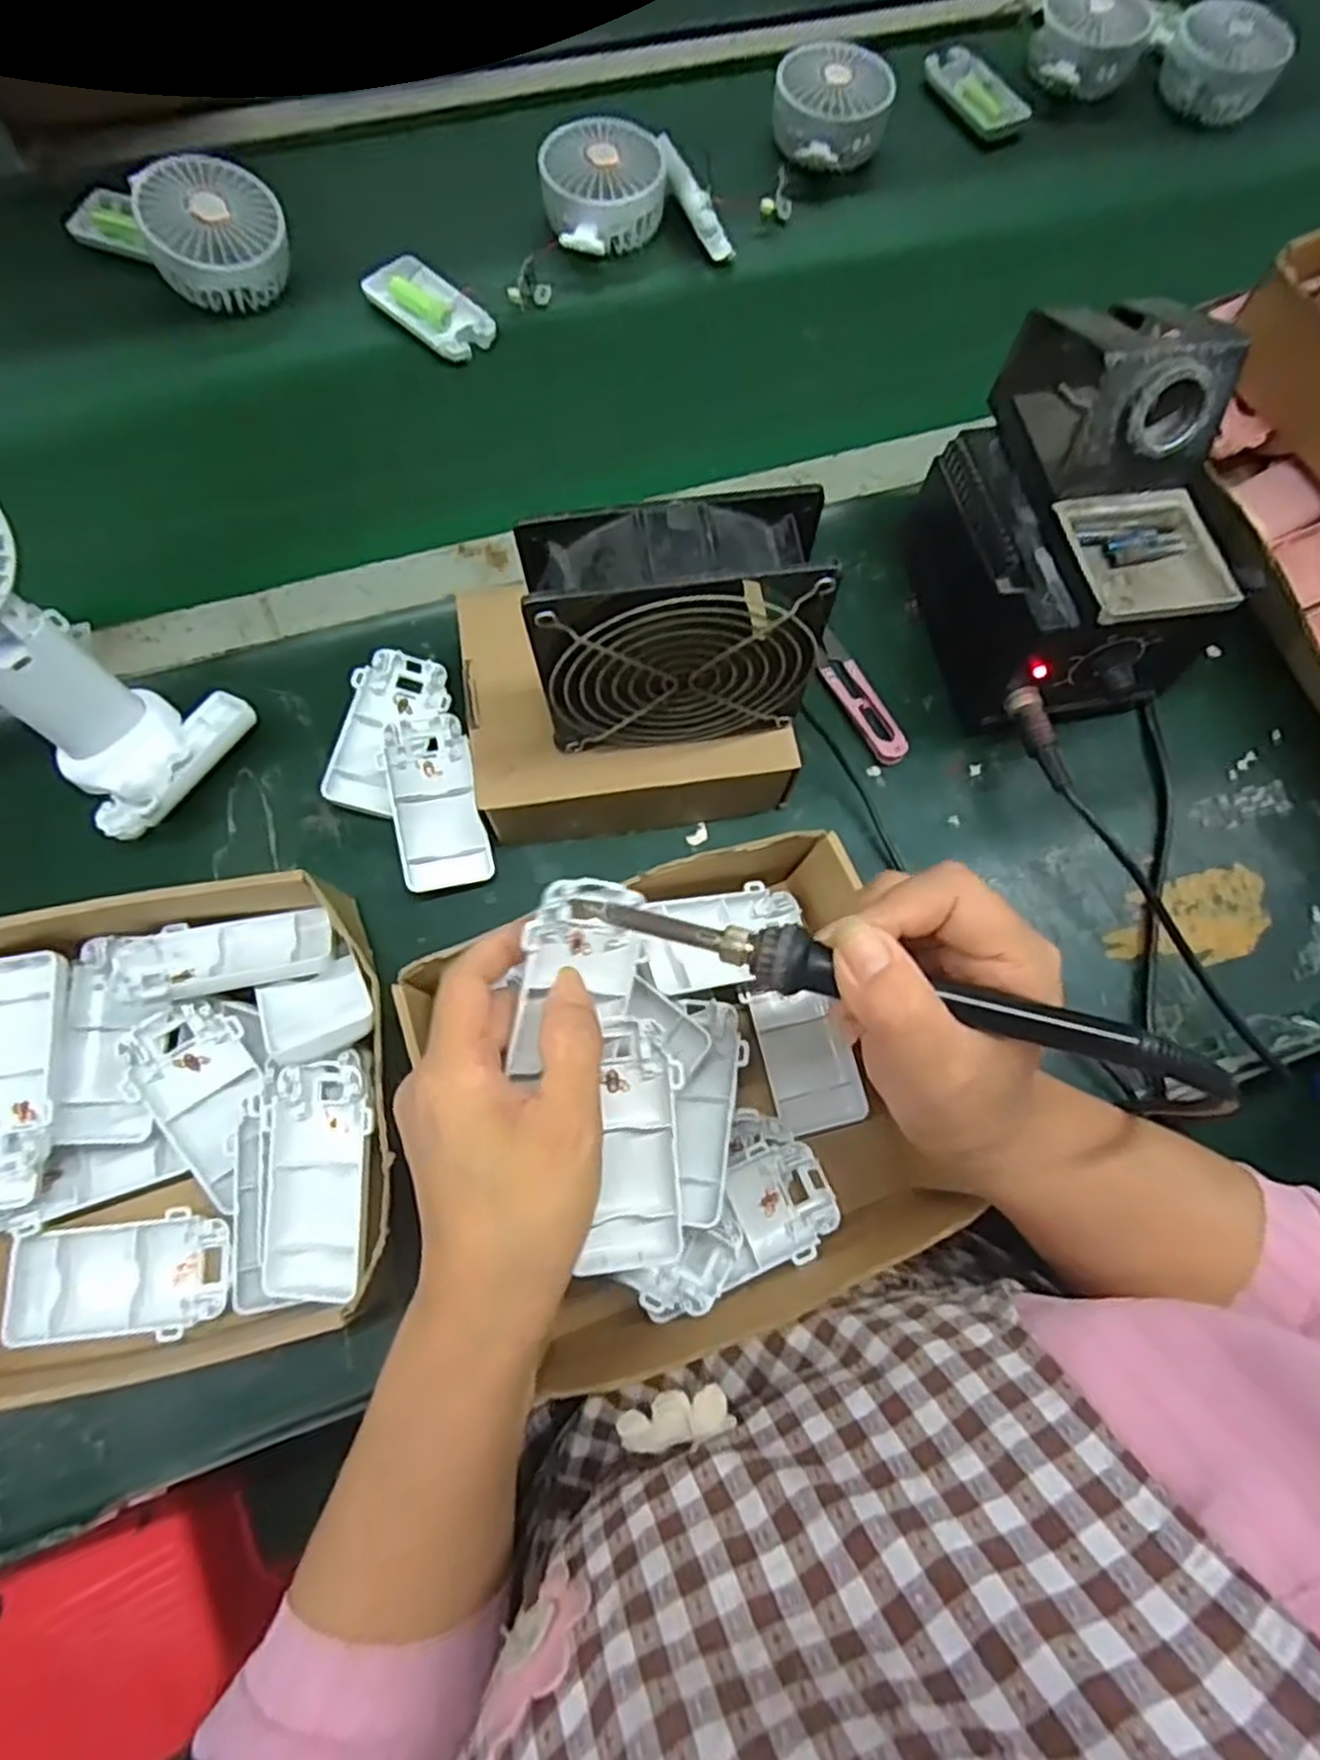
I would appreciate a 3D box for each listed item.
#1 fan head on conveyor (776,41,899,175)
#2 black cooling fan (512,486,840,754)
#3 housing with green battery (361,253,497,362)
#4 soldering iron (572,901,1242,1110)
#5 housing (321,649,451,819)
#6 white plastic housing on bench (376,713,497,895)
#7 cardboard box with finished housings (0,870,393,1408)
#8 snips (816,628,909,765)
[{"bbox_3d":[0.132,-0.587,0.608,0.089,0.051,0.073,10,73,1],"label":"fan head on conveyor"},{"bbox_3d":[0.007,-0.105,0.341,0.118,0.111,0.045,-6,73,-4],"label":"black cooling fan"},{"bbox_3d":[-0.157,-0.395,0.541,0.091,0.011,0.049,39,76,9],"label":"housing with green battery"},{"bbox_3d":[0.072,0.034,0.251,0.209,0.015,0.018,14,73,11],"label":"soldering iron"},{"bbox_3d":[-0.149,-0.084,0.437,0.049,0.018,0.095,10,73,1],"label":"housing"},{"bbox_3d":[-0.120,-0.041,0.424,0.046,0.025,0.094,-16,74,-7],"label":"white plastic housing on bench"},{"bbox_3d":[-0.233,0.110,0.353,0.230,0.066,0.206,-10,74,-5],"label":"cardboard box with finished housings"},{"bbox_3d":[0.115,-0.109,0.463,0.024,0.011,0.094,-24,75,-9],"label":"snips"}]

